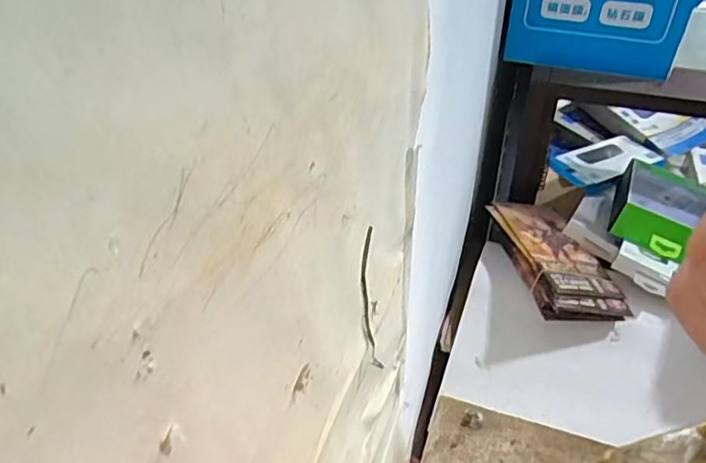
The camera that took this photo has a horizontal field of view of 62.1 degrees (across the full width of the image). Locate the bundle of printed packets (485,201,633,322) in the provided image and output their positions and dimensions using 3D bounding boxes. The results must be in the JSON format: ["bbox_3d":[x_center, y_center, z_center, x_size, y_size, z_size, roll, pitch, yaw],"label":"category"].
[{"bbox_3d":[0.286,0.037,0.838,0.123,0.038,0.224,1,40,-19],"label":"bundle of printed packets"}]

